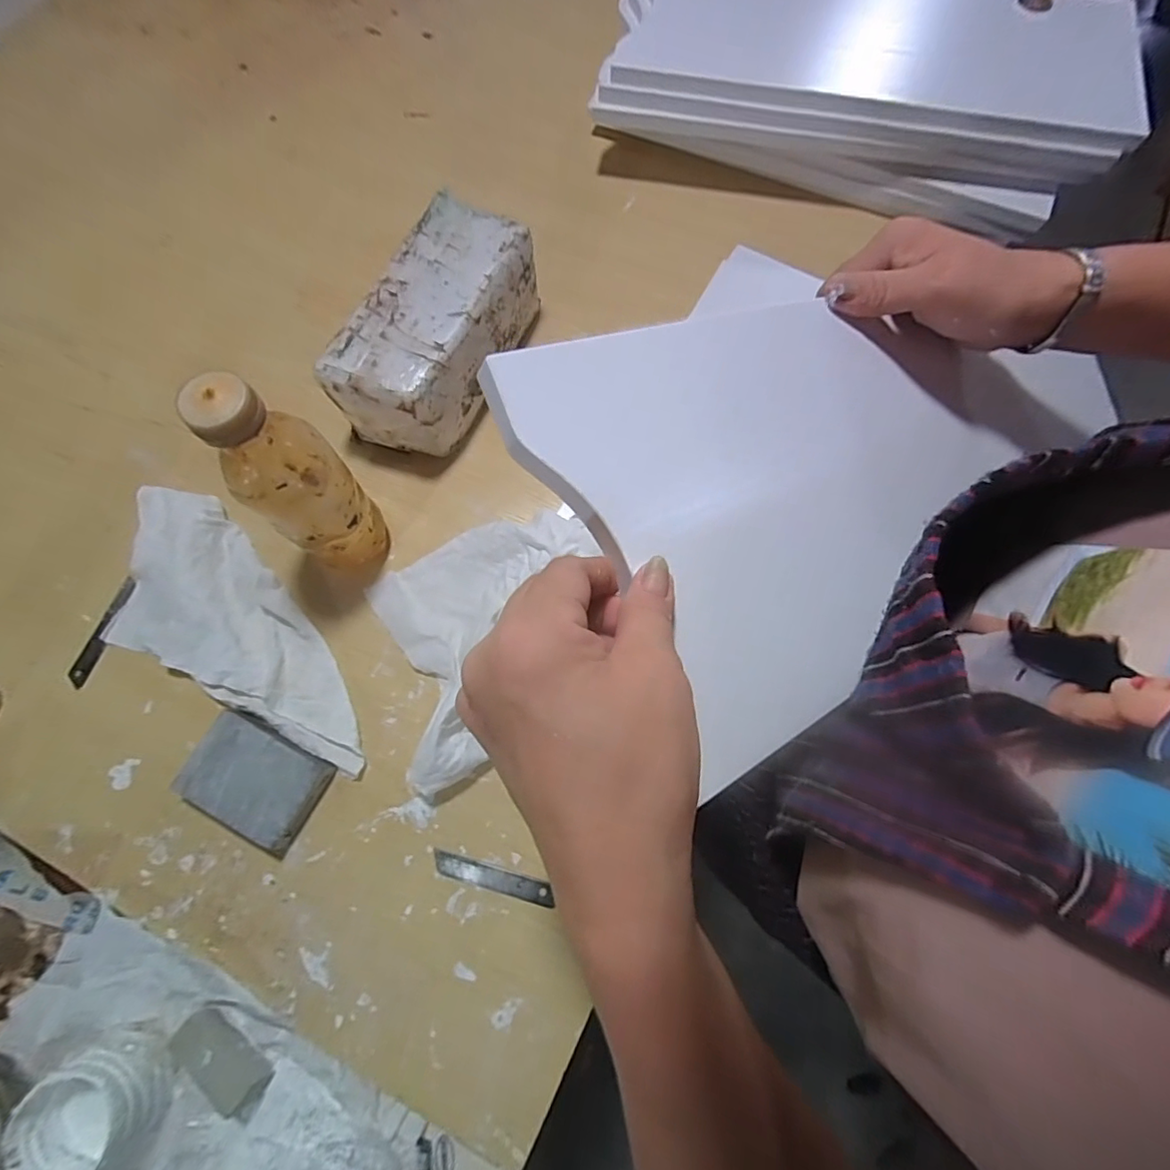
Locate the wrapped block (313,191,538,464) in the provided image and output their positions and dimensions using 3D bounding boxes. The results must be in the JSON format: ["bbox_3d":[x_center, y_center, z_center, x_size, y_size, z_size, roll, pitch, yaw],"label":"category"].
[{"bbox_3d":[-0.132,-0.228,0.494,0.104,0.105,0.220,22,74,6],"label":"wrapped block"}]

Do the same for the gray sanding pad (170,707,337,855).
[{"bbox_3d":[-0.258,0.152,0.416,0.100,0.029,0.071,27,75,8],"label":"gray sanding pad"}]

